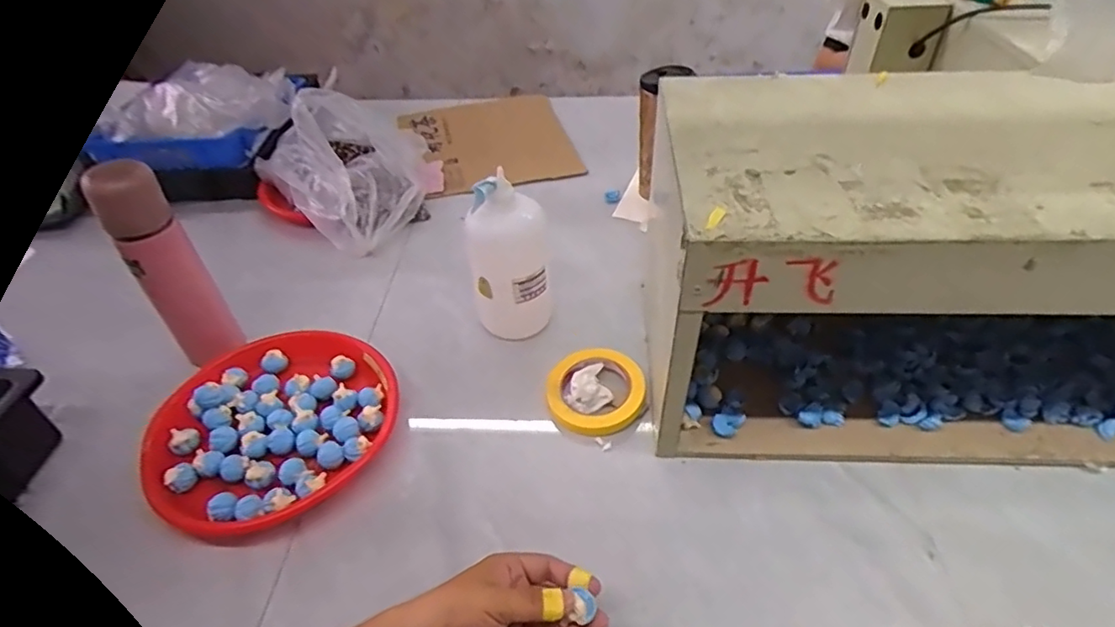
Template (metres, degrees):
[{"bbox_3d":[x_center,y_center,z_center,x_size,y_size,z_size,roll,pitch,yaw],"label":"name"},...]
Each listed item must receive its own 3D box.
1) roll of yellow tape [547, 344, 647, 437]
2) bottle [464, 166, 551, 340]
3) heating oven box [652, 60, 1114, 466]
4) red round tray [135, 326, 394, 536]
[{"bbox_3d":[0.044,0.083,0.666,0.104,0.023,0.110,-2,44,2],"label":"roll of yellow tape"},{"bbox_3d":[-0.058,-0.066,0.708,0.093,0.192,0.093,-6,46,-1],"label":"bottle"},{"bbox_3d":[0.425,-0.053,0.596,0.644,0.275,0.294,0,46,5],"label":"heating oven box"},{"bbox_3d":[-0.304,0.114,0.644,0.245,0.039,0.239,-2,44,2],"label":"red round tray"}]

